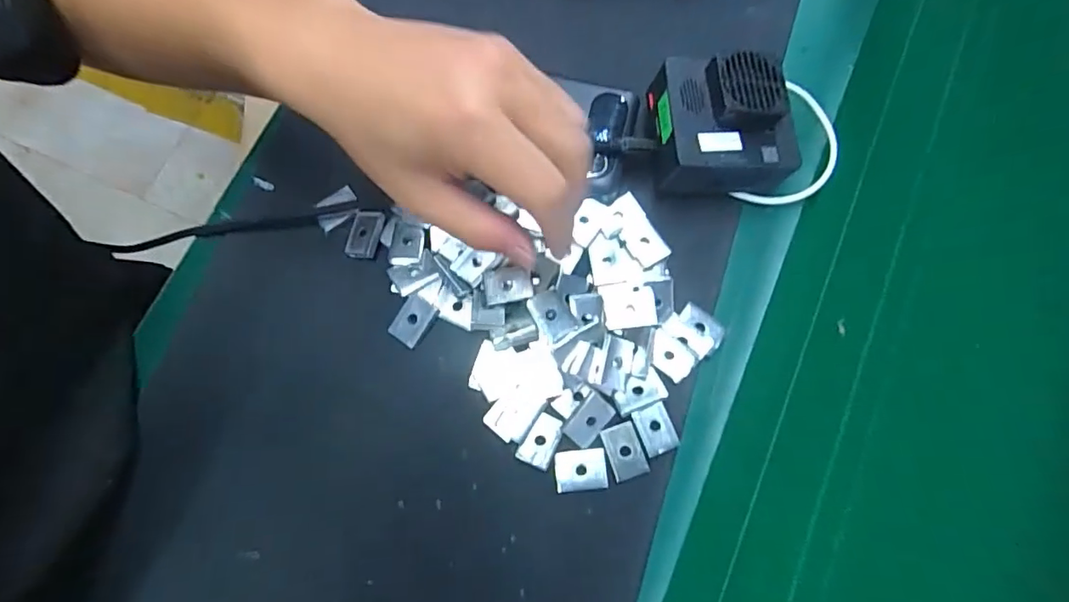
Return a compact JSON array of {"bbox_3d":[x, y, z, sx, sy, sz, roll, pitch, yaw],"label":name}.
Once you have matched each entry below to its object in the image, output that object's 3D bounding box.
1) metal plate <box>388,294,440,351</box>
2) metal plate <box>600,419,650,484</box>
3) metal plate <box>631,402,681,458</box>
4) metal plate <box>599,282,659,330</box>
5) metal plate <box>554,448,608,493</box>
[{"bbox_3d":[-0.072,0.012,0.317,0.019,0.004,0.028,34,90,4],"label":"metal plate"},{"bbox_3d":[0.050,0.083,0.297,0.019,0.004,0.029,-18,76,-4],"label":"metal plate"},{"bbox_3d":[0.068,0.072,0.300,0.020,0.004,0.026,-20,76,-5],"label":"metal plate"},{"bbox_3d":[0.054,0.003,0.310,0.030,0.005,0.026,-5,75,-1],"label":"metal plate"},{"bbox_3d":[0.025,0.093,0.296,0.028,0.004,0.021,-5,75,-1],"label":"metal plate"}]

